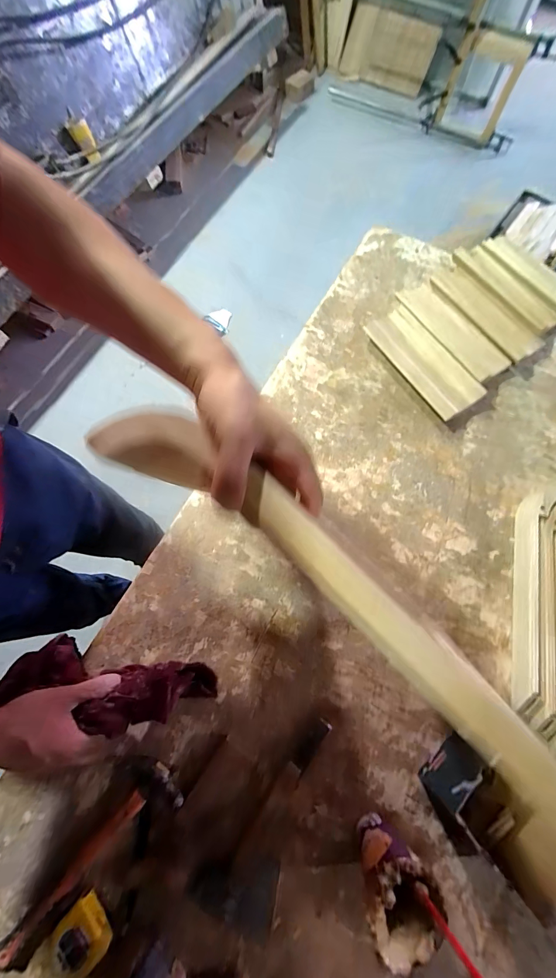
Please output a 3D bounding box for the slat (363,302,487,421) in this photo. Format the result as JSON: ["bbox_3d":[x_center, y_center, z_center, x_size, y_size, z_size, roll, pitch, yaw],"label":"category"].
[{"bbox_3d":[0.304,-0.269,0.727,0.107,0.037,0.271,-33,74,-10],"label":"slat"}]

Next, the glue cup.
[{"bbox_3d":[0.139,0.474,0.421,0.081,0.137,0.069,-27,73,-8],"label":"glue cup"}]

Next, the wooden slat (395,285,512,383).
[{"bbox_3d":[0.369,-0.346,0.732,0.089,0.012,0.277,-31,73,-9],"label":"wooden slat"}]

